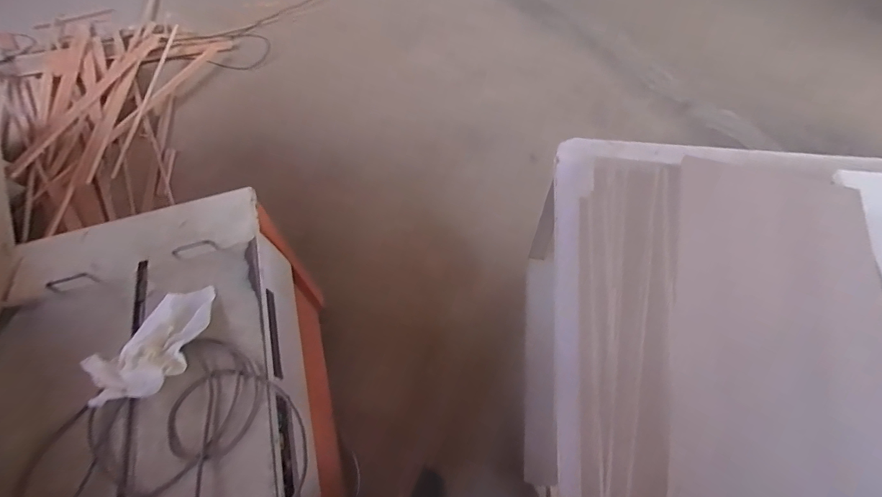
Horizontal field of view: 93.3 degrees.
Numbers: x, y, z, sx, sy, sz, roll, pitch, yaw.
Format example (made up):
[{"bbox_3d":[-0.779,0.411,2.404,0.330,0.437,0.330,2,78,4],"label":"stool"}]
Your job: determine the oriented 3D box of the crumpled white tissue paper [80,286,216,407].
[{"bbox_3d":[-0.554,0.178,0.803,0.129,0.088,0.263,25,63,16],"label":"crumpled white tissue paper"}]

